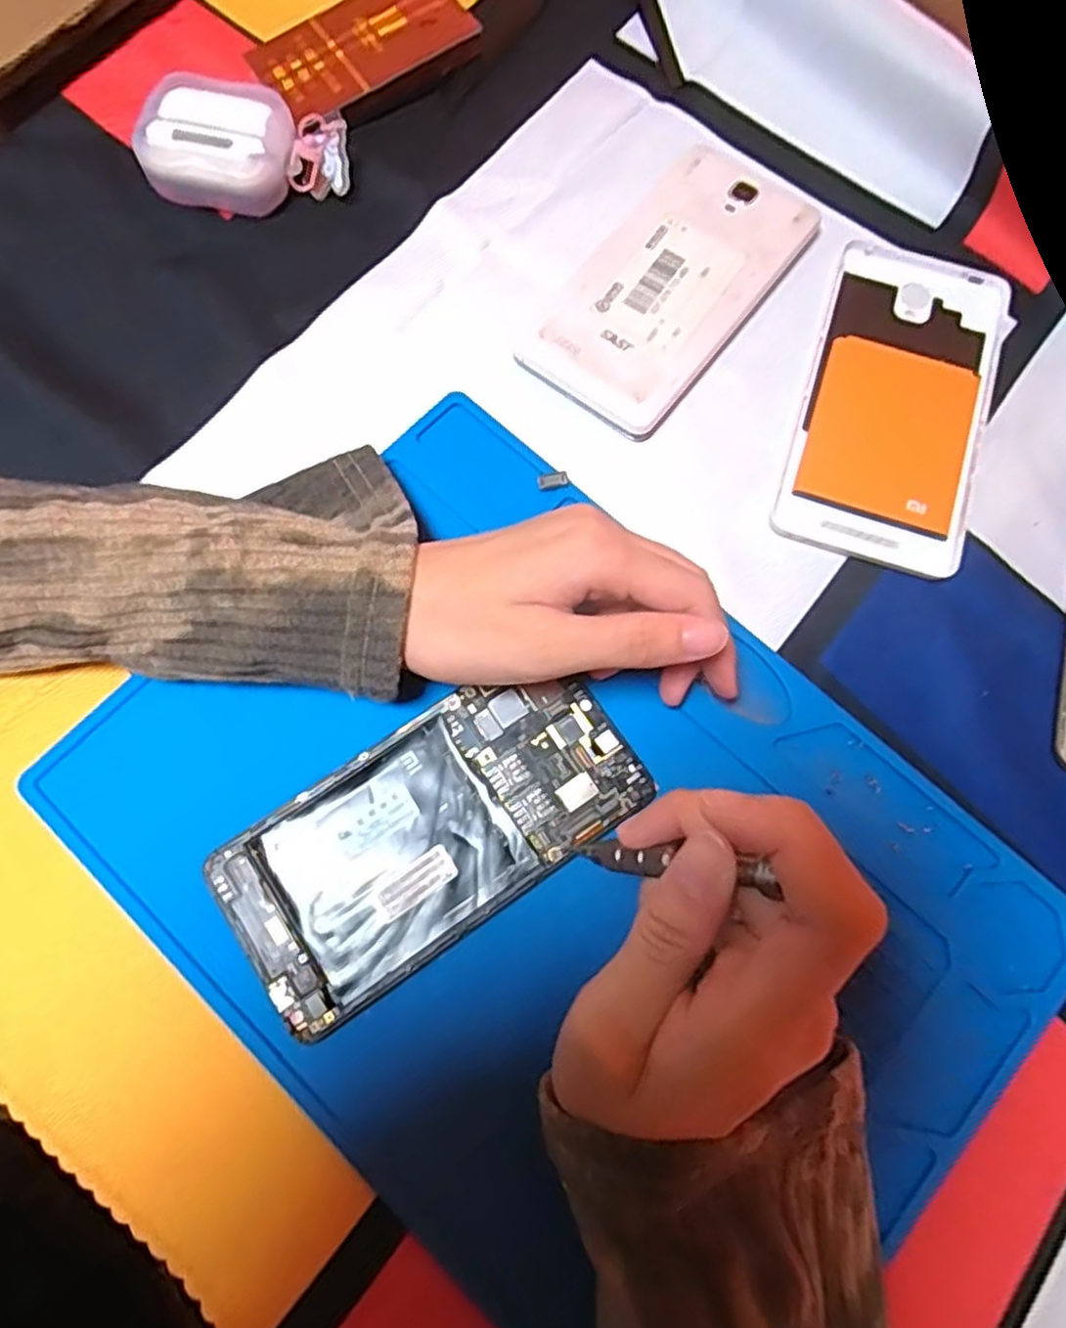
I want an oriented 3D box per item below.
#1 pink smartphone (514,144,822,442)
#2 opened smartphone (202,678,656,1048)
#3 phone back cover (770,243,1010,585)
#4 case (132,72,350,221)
[{"bbox_3d":[0.062,-0.165,0.331,0.068,0.011,0.144,36,78,9],"label":"pink smartphone"},{"bbox_3d":[-0.035,0.059,0.267,0.146,0.005,0.073,-31,77,-7],"label":"opened smartphone"},{"bbox_3d":[0.157,-0.114,0.322,0.076,0.004,0.153,18,75,4],"label":"phone back cover"},{"bbox_3d":[-0.130,-0.234,0.341,0.090,0.030,0.047,-3,75,-2],"label":"case"}]

